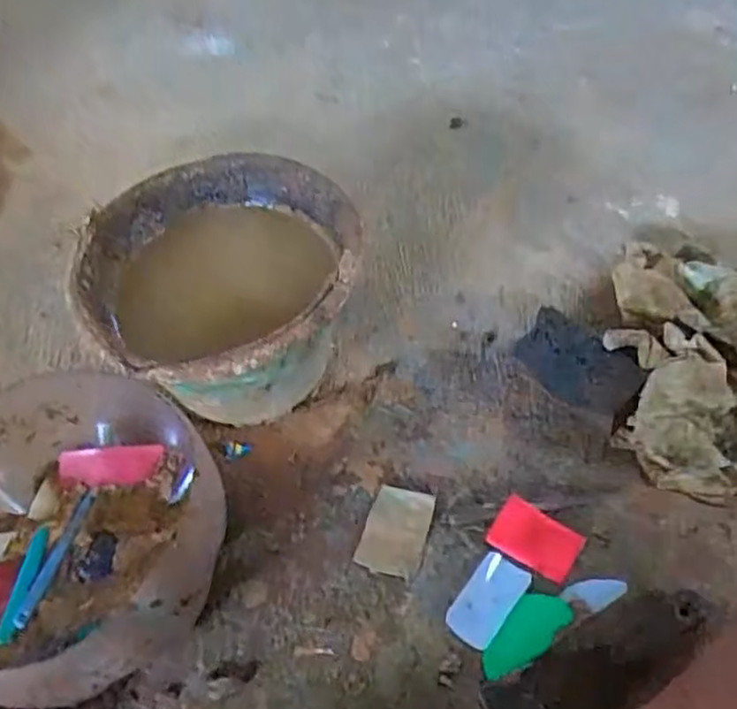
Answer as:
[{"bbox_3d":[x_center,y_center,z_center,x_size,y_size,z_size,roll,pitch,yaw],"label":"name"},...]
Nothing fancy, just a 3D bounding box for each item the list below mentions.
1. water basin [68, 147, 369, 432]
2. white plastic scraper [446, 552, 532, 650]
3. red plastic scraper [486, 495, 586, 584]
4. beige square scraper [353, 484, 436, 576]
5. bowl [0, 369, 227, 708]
[{"bbox_3d":[-0.133,-0.048,0.677,0.240,0.178,0.266,-13,53,-5],"label":"water basin"},{"bbox_3d":[0.098,0.201,0.573,0.040,0.008,0.076,32,60,25],"label":"white plastic scraper"},{"bbox_3d":[0.145,0.158,0.598,0.072,0.008,0.047,28,59,22],"label":"red plastic scraper"},{"bbox_3d":[0.025,0.155,0.615,0.054,0.011,0.075,14,54,13],"label":"beige square scraper"},{"bbox_3d":[-0.266,0.150,0.584,0.241,0.100,0.261,-2,52,1],"label":"bowl"}]

